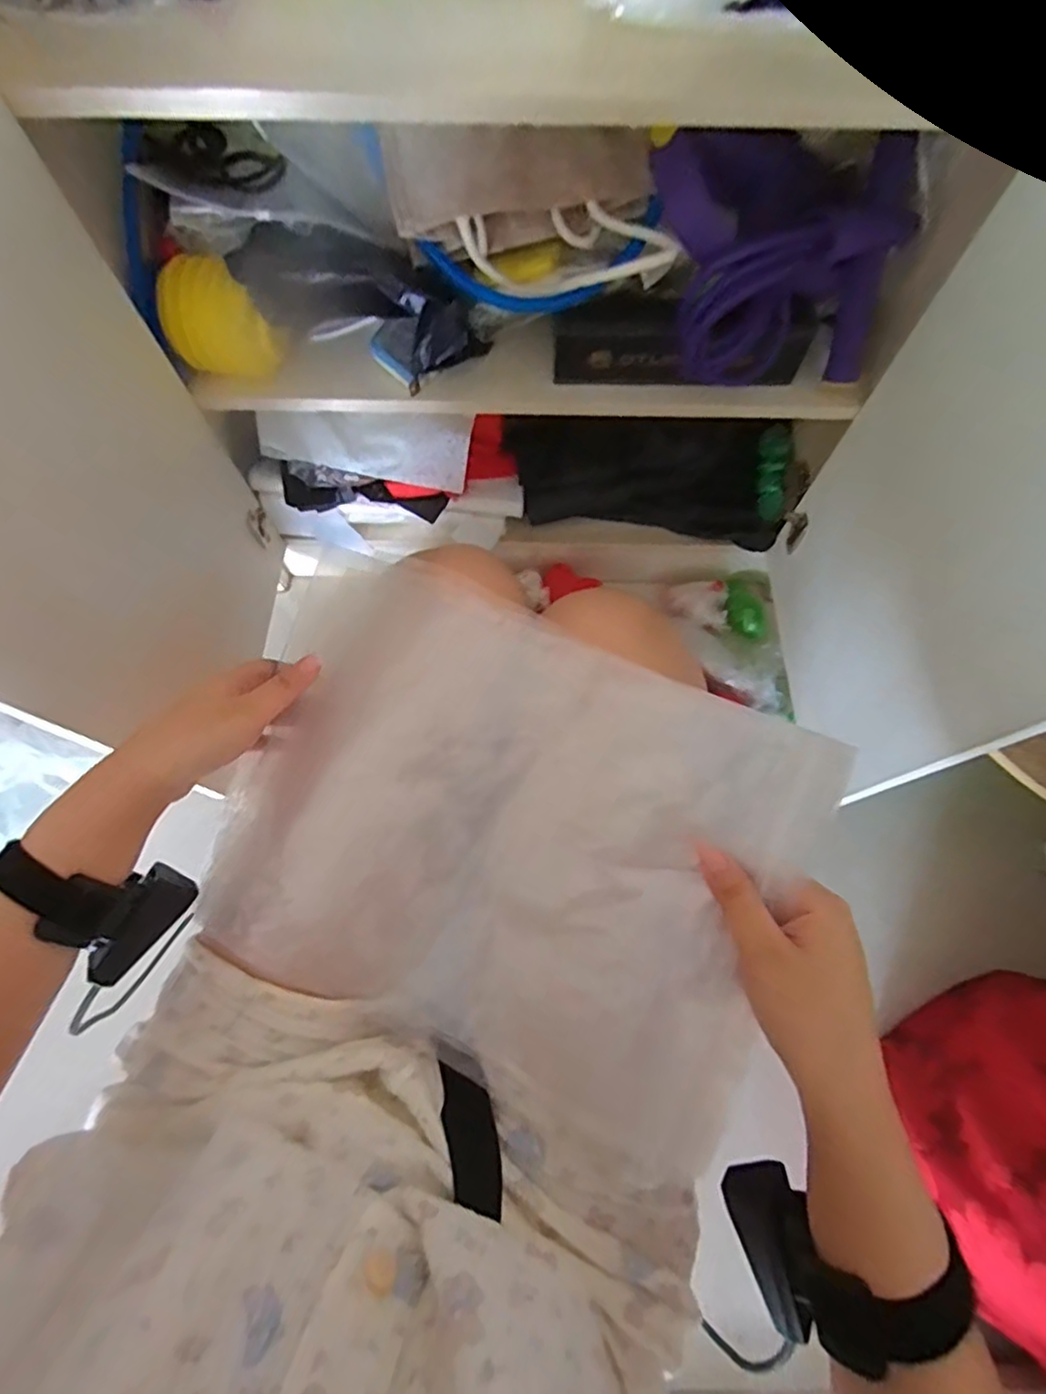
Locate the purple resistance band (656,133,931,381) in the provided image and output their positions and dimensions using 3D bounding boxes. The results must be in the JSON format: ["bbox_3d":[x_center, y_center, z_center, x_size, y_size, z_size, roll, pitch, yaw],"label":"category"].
[{"bbox_3d":[0.226,-0.375,0.569,0.219,0.141,0.130,-14,71,-5],"label":"purple resistance band"}]

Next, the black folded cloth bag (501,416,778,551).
[{"bbox_3d":[0.155,-0.282,0.835,0.348,0.152,0.045,1,41,-4],"label":"black folded cloth bag"}]

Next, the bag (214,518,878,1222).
[{"bbox_3d":[-0.027,0.078,0.381,0.357,0.038,0.257,23,87,16],"label":"bag"}]

